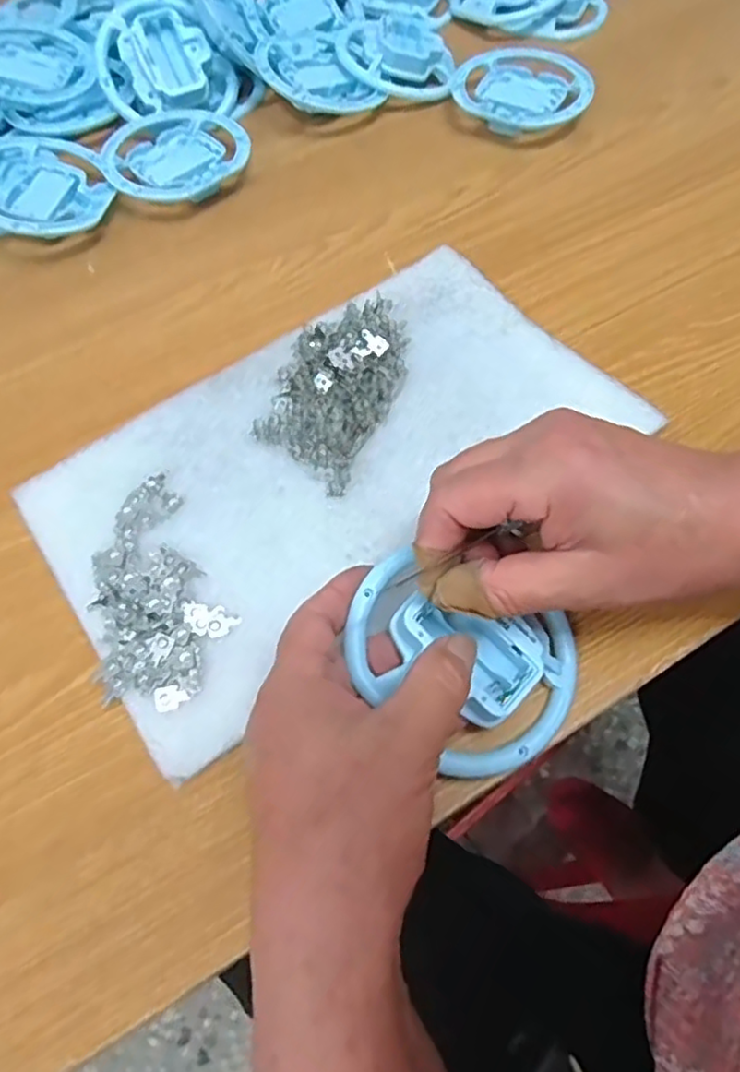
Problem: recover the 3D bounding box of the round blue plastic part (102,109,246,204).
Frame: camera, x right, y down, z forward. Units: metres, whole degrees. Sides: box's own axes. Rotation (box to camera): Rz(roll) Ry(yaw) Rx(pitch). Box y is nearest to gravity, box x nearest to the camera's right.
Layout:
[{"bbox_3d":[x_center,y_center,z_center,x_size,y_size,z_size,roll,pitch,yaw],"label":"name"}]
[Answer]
[{"bbox_3d":[-0.144,-0.278,0.485,0.101,0.021,0.091,-31,65,-14],"label":"round blue plastic part"}]

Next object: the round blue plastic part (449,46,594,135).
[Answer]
[{"bbox_3d":[0.117,-0.348,0.515,0.105,0.023,0.087,23,64,14],"label":"round blue plastic part"}]

